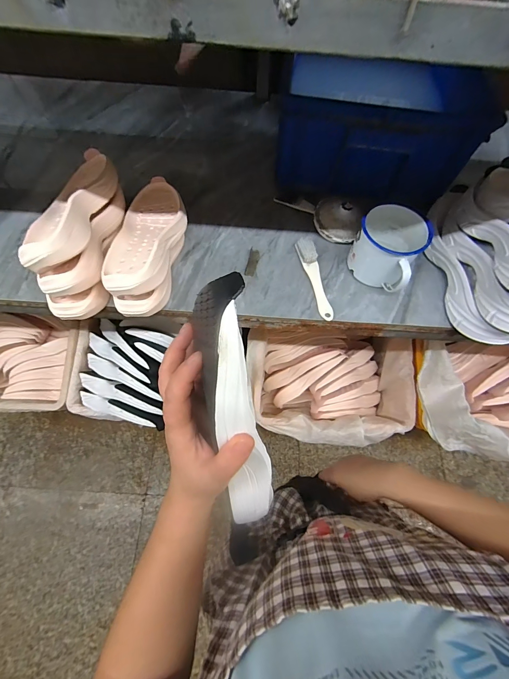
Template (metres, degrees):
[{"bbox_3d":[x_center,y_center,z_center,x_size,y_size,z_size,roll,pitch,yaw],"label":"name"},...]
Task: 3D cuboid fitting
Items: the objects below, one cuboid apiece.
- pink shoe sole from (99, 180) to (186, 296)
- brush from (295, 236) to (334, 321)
[{"bbox_3d":[-0.170,-0.174,0.494,0.101,0.055,0.258,3,66,-1],"label":"pink shoe sole"},{"bbox_3d":[0.104,-0.107,0.531,0.029,0.025,0.160,-9,66,-7],"label":"brush"}]

